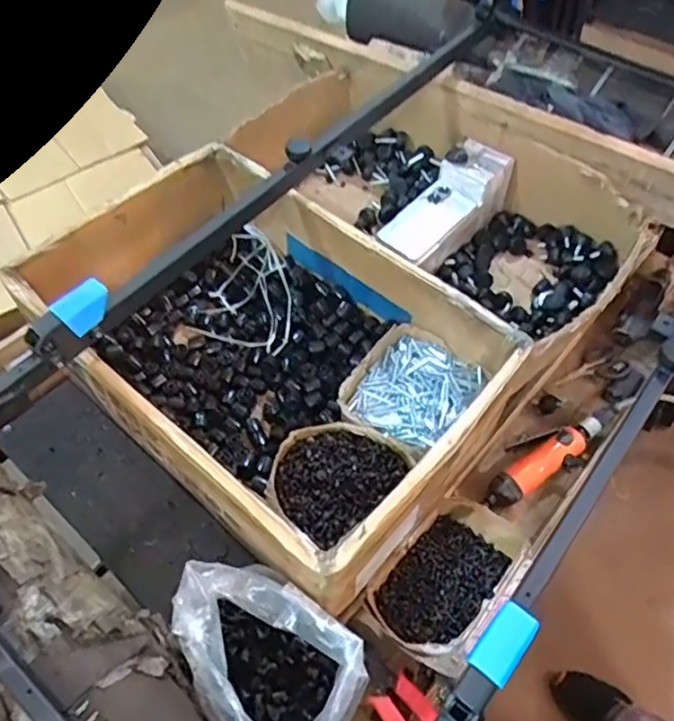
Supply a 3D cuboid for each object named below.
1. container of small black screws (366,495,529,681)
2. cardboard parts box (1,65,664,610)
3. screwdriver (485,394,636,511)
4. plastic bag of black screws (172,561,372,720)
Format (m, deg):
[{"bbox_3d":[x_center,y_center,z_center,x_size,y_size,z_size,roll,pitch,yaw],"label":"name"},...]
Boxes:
[{"bbox_3d":[0.119,0.232,0.661,0.116,0.068,0.169,34,62,20],"label":"container of small black screws"},{"bbox_3d":[0.016,-0.132,0.843,0.565,0.186,0.704,38,63,22],"label":"cardboard parts box"},{"bbox_3d":[0.295,0.121,0.811,0.246,0.042,0.047,-26,60,-17],"label":"screwdriver"},{"bbox_3d":[-0.068,0.275,0.566,0.179,0.132,0.128,37,63,21],"label":"plastic bag of black screws"}]

